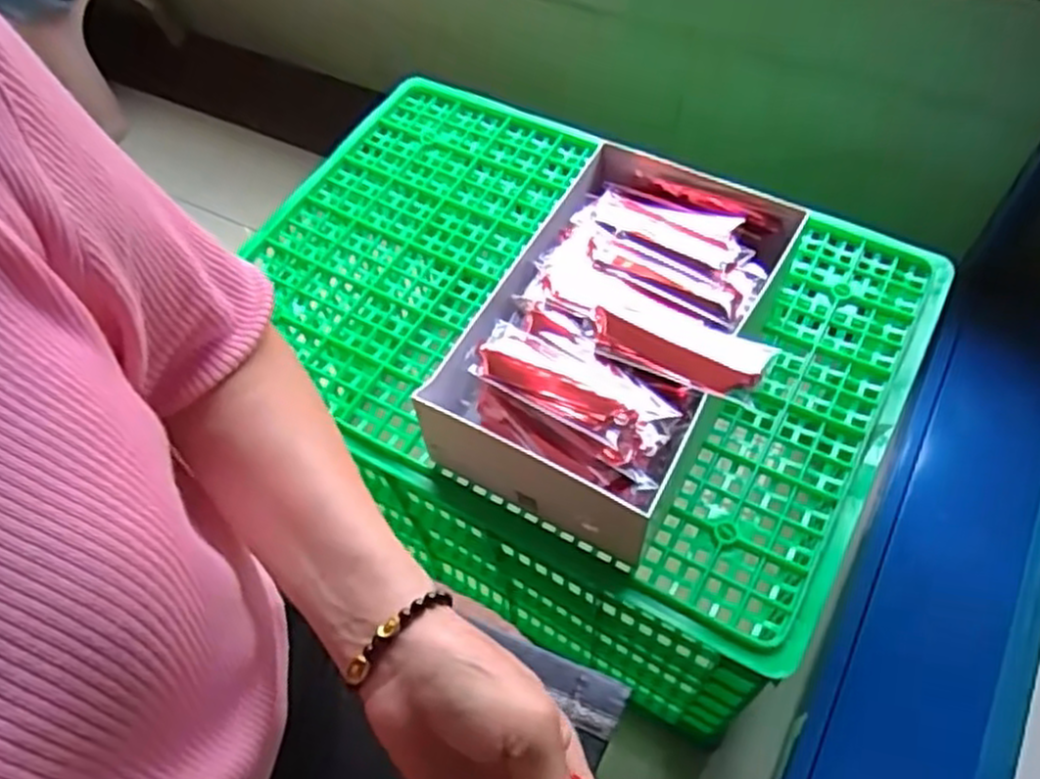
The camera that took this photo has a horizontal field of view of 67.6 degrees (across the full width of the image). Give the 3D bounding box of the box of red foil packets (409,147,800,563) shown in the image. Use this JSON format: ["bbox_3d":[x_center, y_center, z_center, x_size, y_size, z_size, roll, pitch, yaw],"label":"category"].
[{"bbox_3d":[0.088,-0.038,0.669,0.220,0.118,0.314,25,64,18],"label":"box of red foil packets"}]

